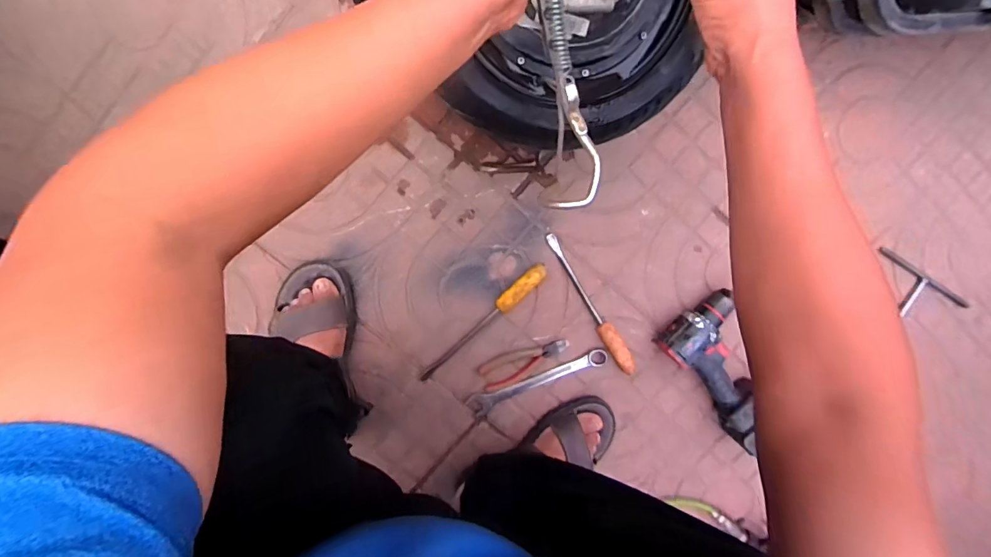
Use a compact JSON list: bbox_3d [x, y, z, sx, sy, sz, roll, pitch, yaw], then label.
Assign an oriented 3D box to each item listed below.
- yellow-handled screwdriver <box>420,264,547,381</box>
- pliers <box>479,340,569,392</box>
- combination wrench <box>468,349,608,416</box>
[{"bbox_3d":[-0.022,0.070,0.724,0.259,0.022,0.023,-42,99,4],"label":"yellow-handled screwdriver"},{"bbox_3d":[0.047,0.132,0.743,0.146,0.008,0.050,-24,100,1],"label":"pliers"},{"bbox_3d":[0.072,0.171,0.766,0.234,0.013,0.034,-20,100,0],"label":"combination wrench"}]

